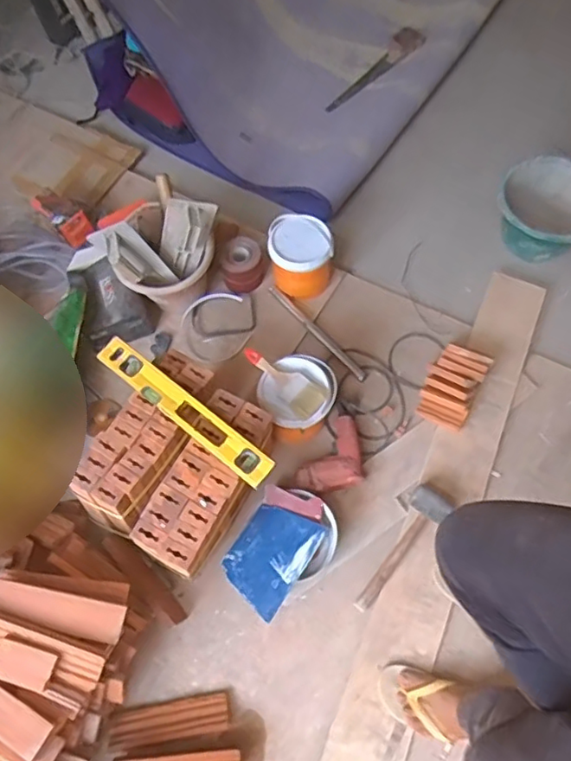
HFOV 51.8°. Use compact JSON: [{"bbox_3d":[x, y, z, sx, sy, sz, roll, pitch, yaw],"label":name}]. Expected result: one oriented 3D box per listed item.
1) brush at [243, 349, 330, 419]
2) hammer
[{"bbox_3d":[-0.004,-0.006,1.282,0.197,0.029,0.073,40,72,18],"label":"brush"},{"bbox_3d":[0.243,0.351,1.267,0.093,0.057,0.308,41,72,18],"label":"hammer"}]

